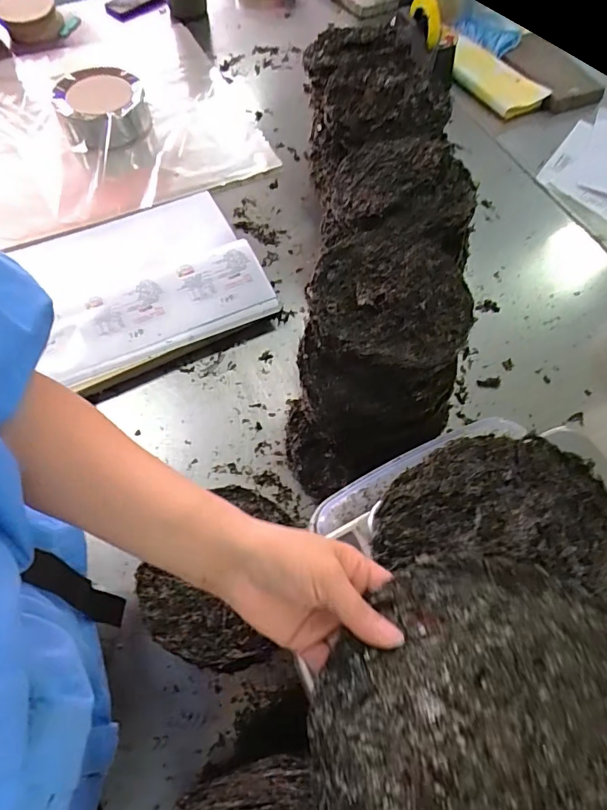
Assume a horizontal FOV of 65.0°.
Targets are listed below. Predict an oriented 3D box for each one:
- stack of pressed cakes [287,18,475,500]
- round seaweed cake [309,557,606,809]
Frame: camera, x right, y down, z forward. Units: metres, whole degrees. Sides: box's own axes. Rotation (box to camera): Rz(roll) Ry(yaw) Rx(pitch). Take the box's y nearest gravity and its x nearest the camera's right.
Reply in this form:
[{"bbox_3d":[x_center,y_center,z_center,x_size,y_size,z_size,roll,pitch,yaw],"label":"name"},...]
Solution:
[{"bbox_3d":[0.118,-0.299,0.782,0.232,0.229,0.769,3,63,0],"label":"stack of pressed cakes"},{"bbox_3d":[0.102,0.178,0.245,0.188,0.008,0.186,-6,52,7],"label":"round seaweed cake"}]

